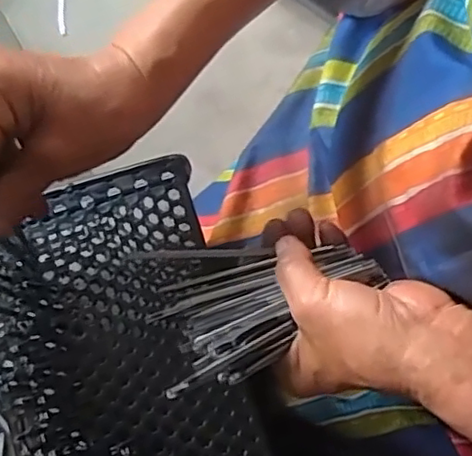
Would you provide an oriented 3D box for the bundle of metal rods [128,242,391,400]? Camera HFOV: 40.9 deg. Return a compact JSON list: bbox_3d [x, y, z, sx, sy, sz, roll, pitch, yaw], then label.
[{"bbox_3d":[0.016,0.039,0.349,0.128,0.047,0.075,-14,78,-4],"label":"bundle of metal rods"}]

